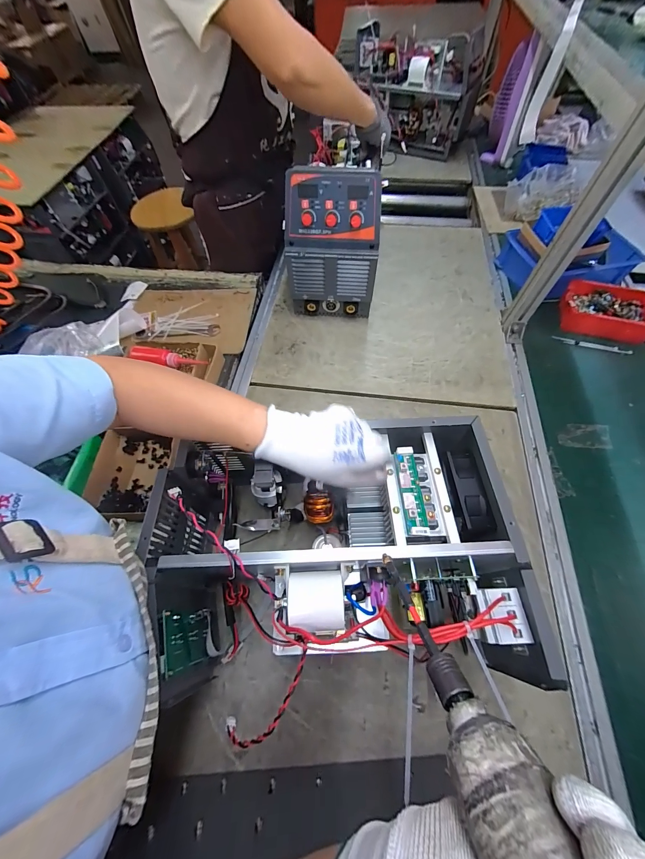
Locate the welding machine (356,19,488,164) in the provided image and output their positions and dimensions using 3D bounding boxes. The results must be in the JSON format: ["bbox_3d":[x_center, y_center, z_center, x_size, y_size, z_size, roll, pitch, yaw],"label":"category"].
[{"bbox_3d":[0.346,-1.283,1.151,0.457,0.270,0.191,22,65,13],"label":"welding machine"}]

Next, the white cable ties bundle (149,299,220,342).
[{"bbox_3d":[-0.351,-0.283,0.777,0.155,0.015,0.130,-2,62,1],"label":"white cable ties bundle"}]

